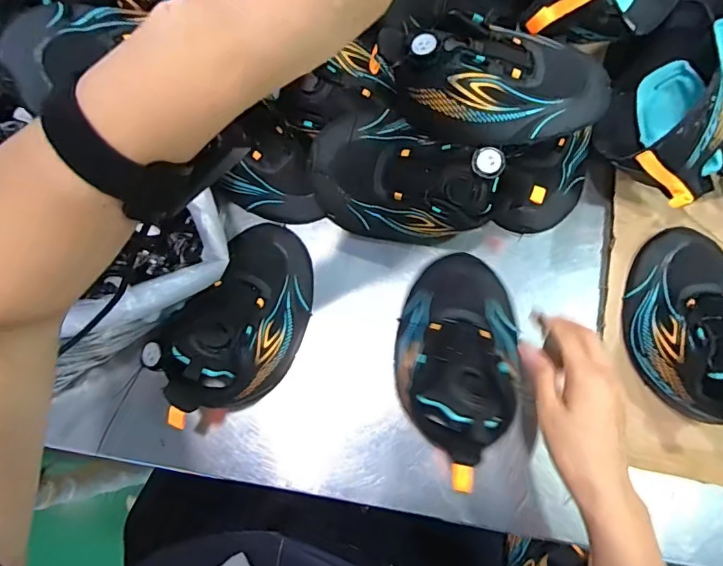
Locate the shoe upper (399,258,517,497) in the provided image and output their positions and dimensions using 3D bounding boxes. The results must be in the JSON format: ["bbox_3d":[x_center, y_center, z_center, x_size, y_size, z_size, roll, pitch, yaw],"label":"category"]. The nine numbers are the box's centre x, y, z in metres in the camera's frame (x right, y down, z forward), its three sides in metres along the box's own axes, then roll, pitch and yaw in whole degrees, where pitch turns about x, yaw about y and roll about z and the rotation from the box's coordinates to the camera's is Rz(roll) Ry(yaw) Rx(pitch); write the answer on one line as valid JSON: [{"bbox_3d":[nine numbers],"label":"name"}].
[{"bbox_3d":[0.087,0.064,0.441,0.110,0.088,0.212,6,76,3],"label":"shoe upper"}]

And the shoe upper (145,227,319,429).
[{"bbox_3d":[-0.108,0.026,0.448,0.102,0.083,0.192,19,77,6],"label":"shoe upper"}]

